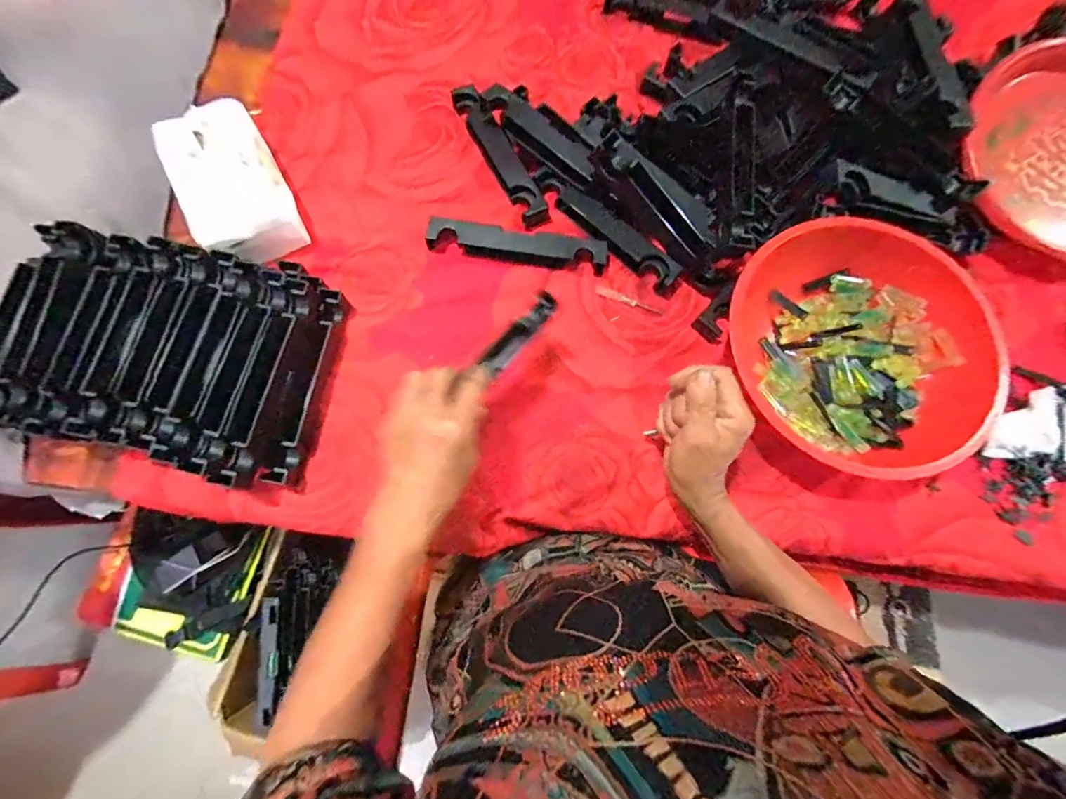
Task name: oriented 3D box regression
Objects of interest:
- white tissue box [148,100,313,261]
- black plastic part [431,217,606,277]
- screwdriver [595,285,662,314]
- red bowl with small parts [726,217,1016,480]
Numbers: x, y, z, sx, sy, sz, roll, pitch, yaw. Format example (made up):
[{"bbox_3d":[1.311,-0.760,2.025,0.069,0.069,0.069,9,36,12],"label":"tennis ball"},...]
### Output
[{"bbox_3d":[-0.312,-0.224,0.476,0.098,0.063,0.172,-27,78,-7],"label":"white tissue box"},{"bbox_3d":[-0.016,-0.165,0.481,0.189,0.020,0.036,8,76,1],"label":"black plastic part"},{"bbox_3d":[0.104,-0.107,0.490,0.074,0.004,0.009,21,76,4],"label":"screwdriver"},{"bbox_3d":[0.315,-0.047,0.438,0.217,0.070,0.232,0,76,-1],"label":"red bowl with small parts"}]

